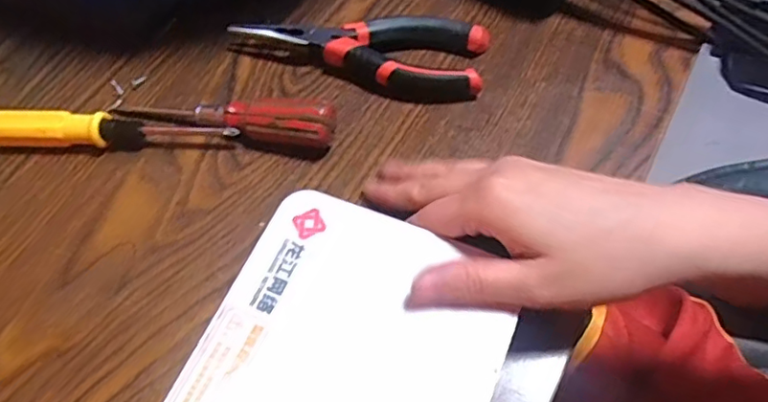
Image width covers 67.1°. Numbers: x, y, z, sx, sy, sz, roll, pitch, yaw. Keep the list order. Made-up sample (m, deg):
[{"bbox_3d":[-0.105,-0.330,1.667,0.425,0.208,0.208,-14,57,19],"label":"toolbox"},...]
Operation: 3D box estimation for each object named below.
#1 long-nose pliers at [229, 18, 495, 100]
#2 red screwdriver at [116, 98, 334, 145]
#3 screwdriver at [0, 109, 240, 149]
[{"bbox_3d":[-0.013,-0.094,0.359,0.148,0.019,0.050,9,61,9],"label":"long-nose pliers"},{"bbox_3d":[-0.092,-0.046,0.334,0.131,0.025,0.021,5,60,7],"label":"red screwdriver"},{"bbox_3d":[-0.162,-0.040,0.339,0.152,0.018,0.019,2,60,6],"label":"screwdriver"}]

